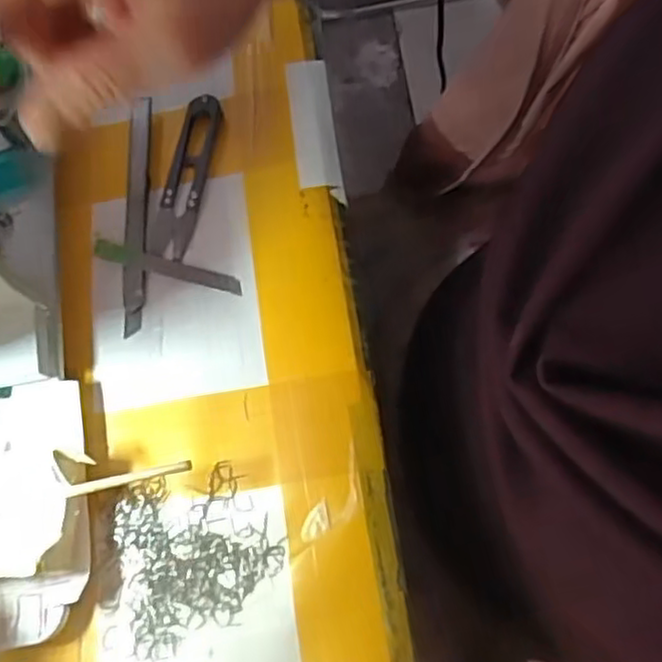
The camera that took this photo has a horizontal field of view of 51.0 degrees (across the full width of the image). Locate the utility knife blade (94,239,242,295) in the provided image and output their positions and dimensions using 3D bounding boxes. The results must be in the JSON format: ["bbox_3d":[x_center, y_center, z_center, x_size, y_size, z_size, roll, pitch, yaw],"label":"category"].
[{"bbox_3d":[-0.087,-0.034,0.368,0.083,0.005,0.011,15,74,12],"label":"utility knife blade"}]

